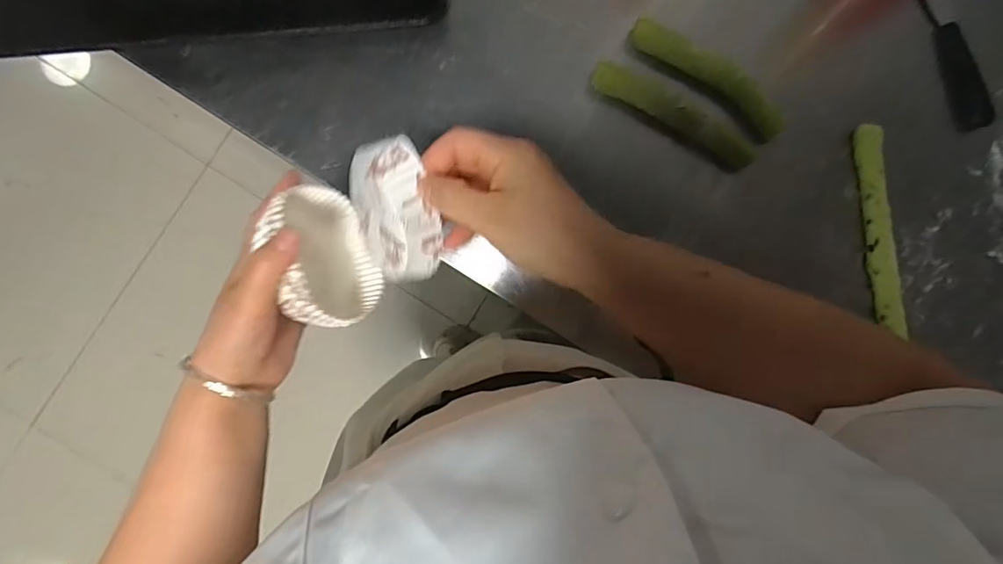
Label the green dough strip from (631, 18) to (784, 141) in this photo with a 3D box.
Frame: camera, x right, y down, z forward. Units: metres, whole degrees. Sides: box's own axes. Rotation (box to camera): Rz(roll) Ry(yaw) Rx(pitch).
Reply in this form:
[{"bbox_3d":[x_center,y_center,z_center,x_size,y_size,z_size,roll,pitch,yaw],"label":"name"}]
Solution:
[{"bbox_3d":[0.232,-0.228,0.571,0.198,0.030,0.029,33,88,-2],"label":"green dough strip"}]

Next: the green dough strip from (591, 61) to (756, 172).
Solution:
[{"bbox_3d":[0.192,-0.184,0.576,0.199,0.031,0.033,29,88,-2],"label":"green dough strip"}]

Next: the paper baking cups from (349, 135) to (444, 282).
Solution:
[{"bbox_3d":[-0.068,-0.045,0.334,0.047,0.041,0.086,-14,90,-3],"label":"paper baking cups"}]

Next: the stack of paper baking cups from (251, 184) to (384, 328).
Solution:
[{"bbox_3d":[-0.135,-0.017,0.391,0.058,0.095,0.099,-21,90,-3],"label":"stack of paper baking cups"}]

